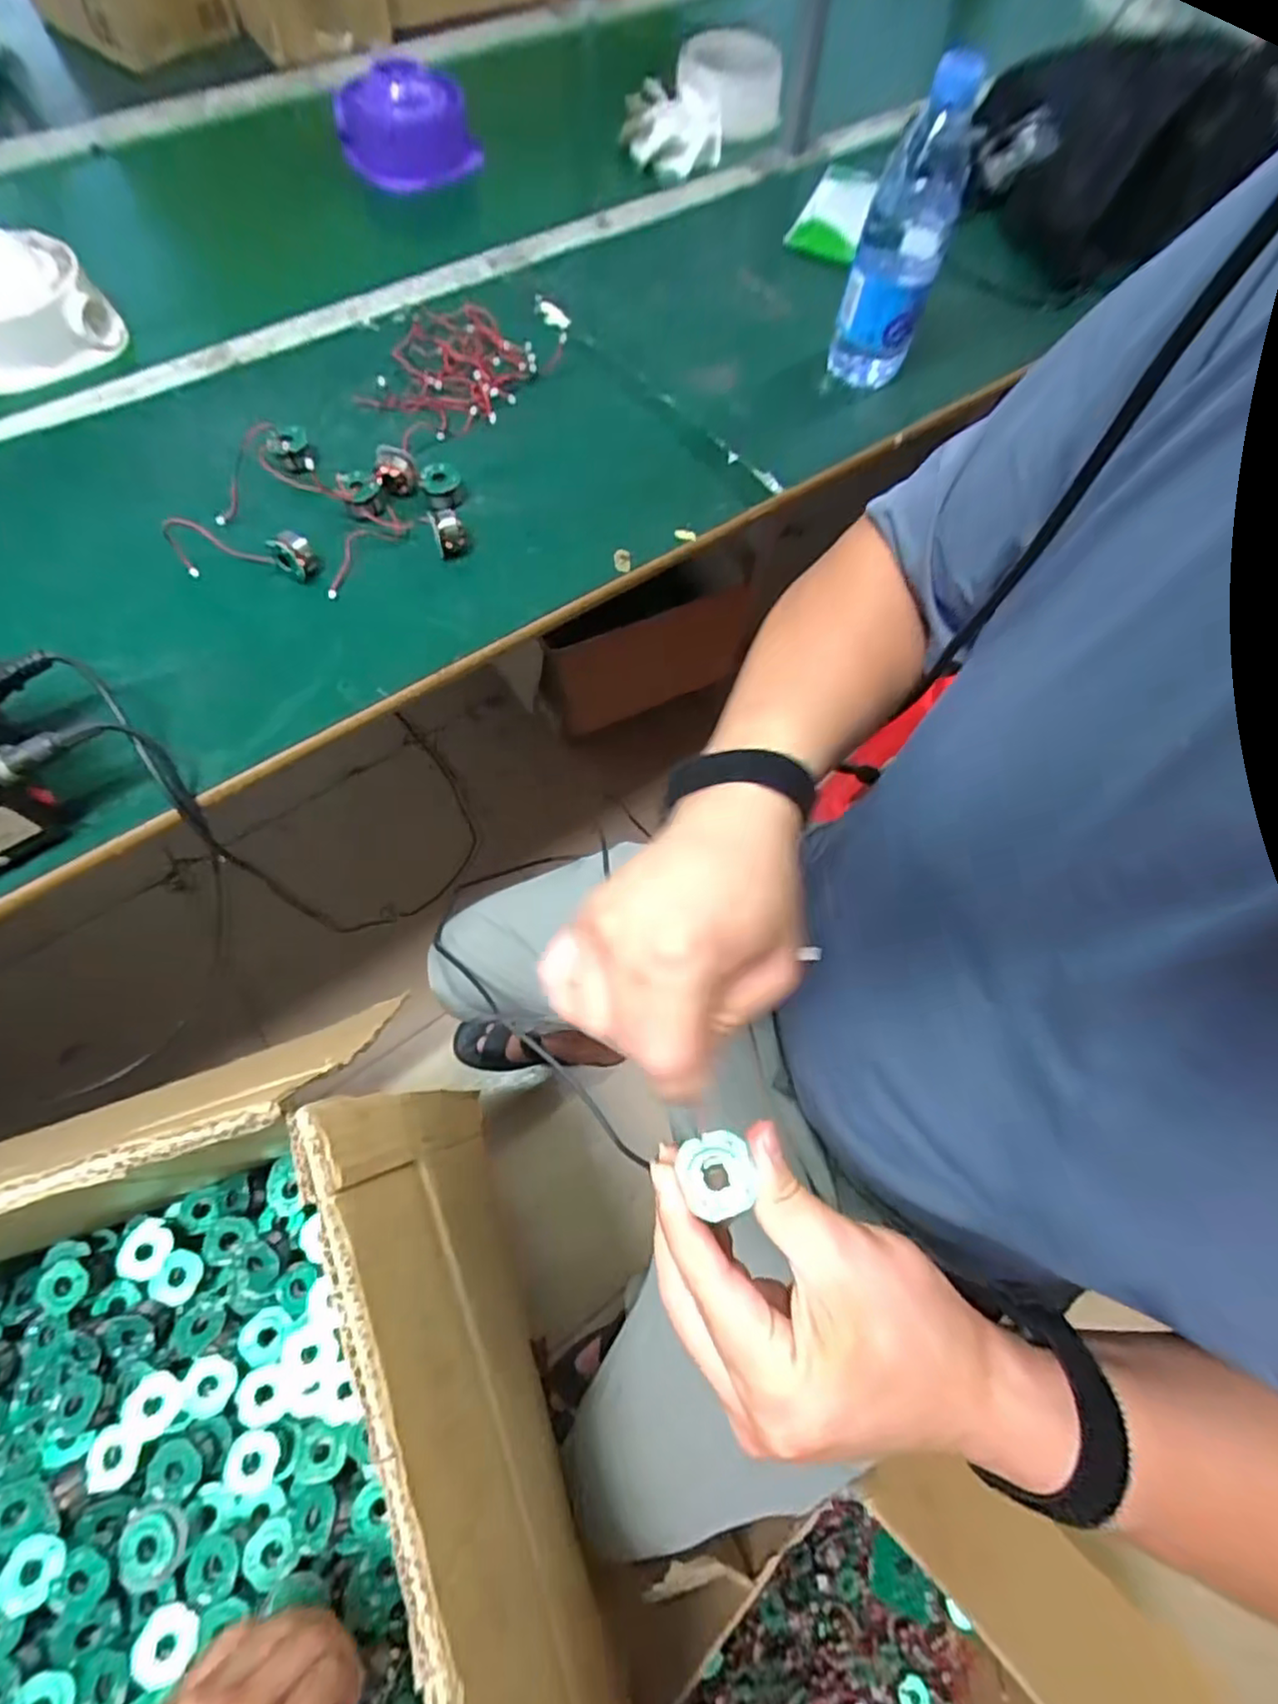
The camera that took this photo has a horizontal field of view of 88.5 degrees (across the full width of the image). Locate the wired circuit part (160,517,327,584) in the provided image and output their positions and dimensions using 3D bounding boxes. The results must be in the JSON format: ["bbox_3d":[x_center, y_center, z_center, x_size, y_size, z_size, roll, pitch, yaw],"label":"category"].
[{"bbox_3d":[-0.293,-0.222,0.477,0.101,0.039,0.020,0,67,-3],"label":"wired circuit part"}]

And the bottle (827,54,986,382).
[{"bbox_3d":[0.215,-0.494,0.540,0.068,0.194,0.055,22,68,6],"label":"bottle"}]

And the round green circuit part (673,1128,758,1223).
[{"bbox_3d":[0.030,0.125,0.255,0.025,0.009,0.029,-5,68,-5],"label":"round green circuit part"}]

